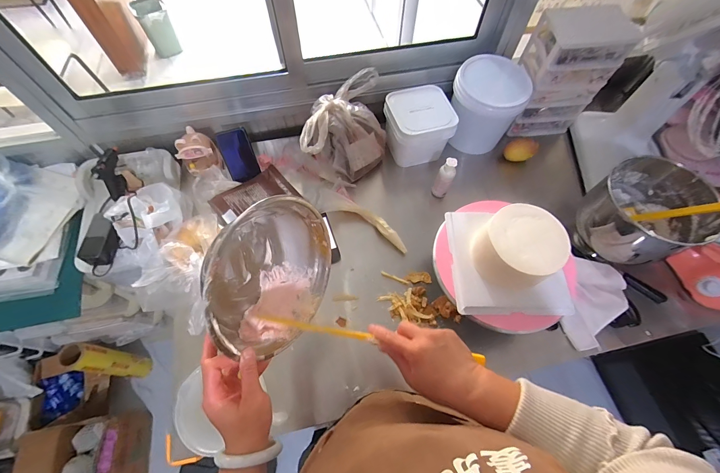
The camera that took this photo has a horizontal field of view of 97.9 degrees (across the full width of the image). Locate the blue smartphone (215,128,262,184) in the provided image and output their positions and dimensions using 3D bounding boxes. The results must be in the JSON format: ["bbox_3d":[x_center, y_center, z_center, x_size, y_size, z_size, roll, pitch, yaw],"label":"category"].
[{"bbox_3d":[-0.315,-0.210,0.817,0.076,0.130,0.011,-20,27,-12],"label":"blue smartphone"}]

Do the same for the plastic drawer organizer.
[{"bbox_3d":[0.561,-0.473,0.898,0.204,0.310,0.173,-6,63,-4],"label":"plastic drawer organizer"}]

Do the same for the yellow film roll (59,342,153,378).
[{"bbox_3d":[-0.921,0.475,1.185,0.085,0.402,0.090,0,63,-1],"label":"yellow film roll"}]

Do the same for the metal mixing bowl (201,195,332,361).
[{"bbox_3d":[-0.145,0.050,0.463,0.095,0.219,0.220,11,64,31],"label":"metal mixing bowl"}]

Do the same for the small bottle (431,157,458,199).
[{"bbox_3d":[0.225,-0.153,0.836,0.043,0.136,0.033,21,65,10],"label":"small bottle"}]

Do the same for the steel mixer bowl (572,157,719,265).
[{"bbox_3d":[0.652,-0.045,0.740,0.209,0.203,0.222,0,63,-1],"label":"steel mixer bowl"}]

